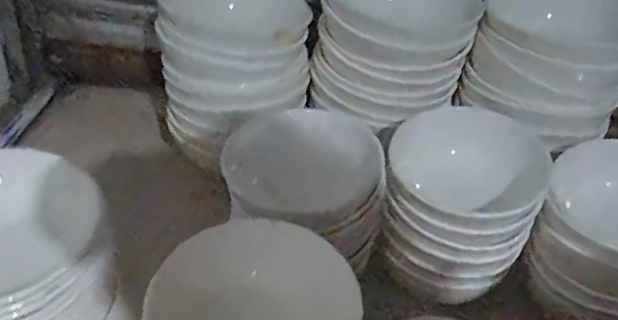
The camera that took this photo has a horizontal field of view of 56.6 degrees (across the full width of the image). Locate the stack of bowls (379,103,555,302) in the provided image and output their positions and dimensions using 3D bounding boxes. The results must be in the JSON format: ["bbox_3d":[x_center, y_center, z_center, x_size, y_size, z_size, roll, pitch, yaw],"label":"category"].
[{"bbox_3d":[0.147,0.045,0.586,0.147,0.148,0.127,18,40,16],"label":"stack of bowls"}]

